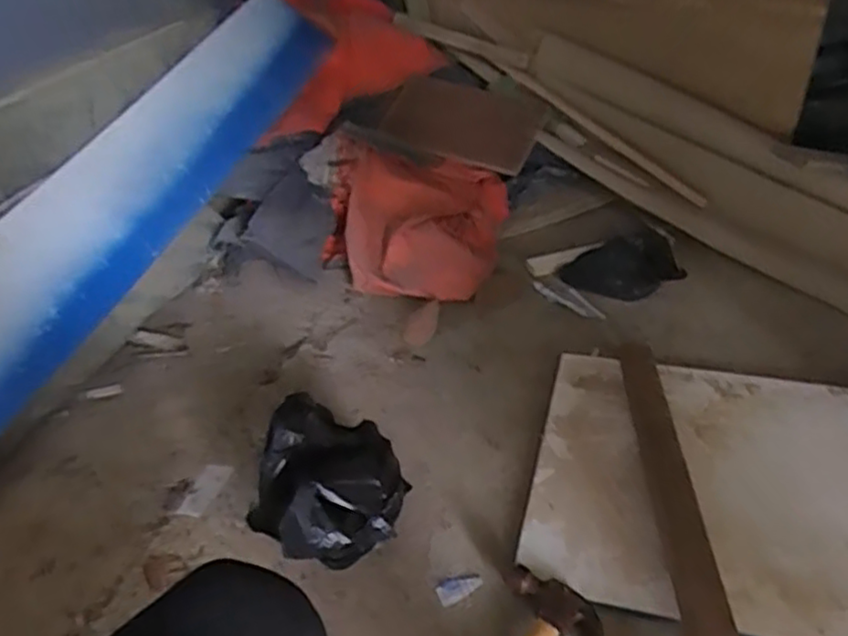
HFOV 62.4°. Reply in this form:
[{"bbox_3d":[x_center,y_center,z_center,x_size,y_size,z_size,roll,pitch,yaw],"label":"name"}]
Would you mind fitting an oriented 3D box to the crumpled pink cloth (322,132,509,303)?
[{"bbox_3d":[-0.030,-0.195,1.364,0.351,0.159,0.365,4,38,10],"label":"crumpled pink cloth"}]

